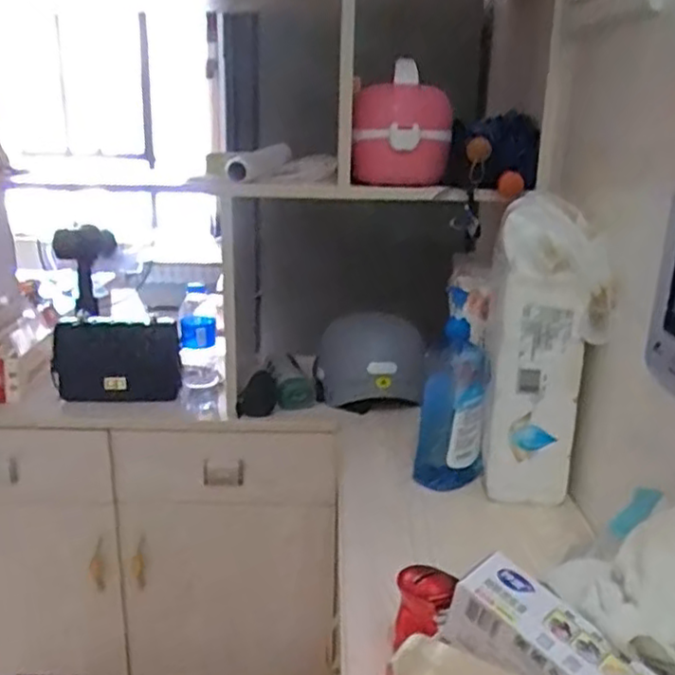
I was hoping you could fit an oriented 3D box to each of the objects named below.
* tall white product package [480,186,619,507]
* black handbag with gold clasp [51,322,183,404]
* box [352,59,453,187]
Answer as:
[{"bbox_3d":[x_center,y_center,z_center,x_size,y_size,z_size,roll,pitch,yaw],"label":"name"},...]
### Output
[{"bbox_3d":[0.268,0.020,0.911,0.140,0.392,0.083,4,18,9],"label":"tall white product package"},{"bbox_3d":[-0.404,0.046,1.266,0.233,0.146,0.034,1,17,0],"label":"black handbag with gold clasp"},{"bbox_3d":[0.105,-0.338,1.113,0.146,0.181,0.120,6,18,14],"label":"box"}]

